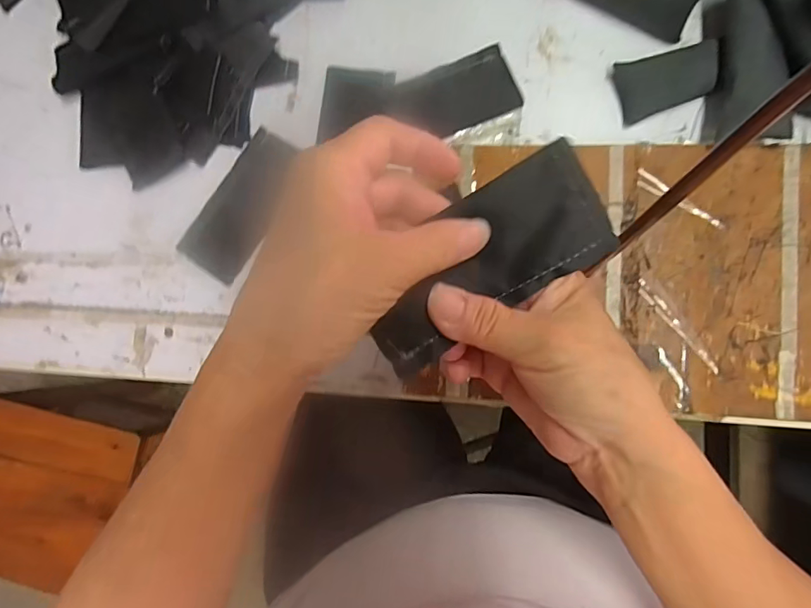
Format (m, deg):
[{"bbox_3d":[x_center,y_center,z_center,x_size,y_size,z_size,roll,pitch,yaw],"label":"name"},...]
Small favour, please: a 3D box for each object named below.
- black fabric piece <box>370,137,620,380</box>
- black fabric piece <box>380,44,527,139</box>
[{"bbox_3d":[0.033,-0.018,0.209,0.111,0.007,0.054,-32,101,1],"label":"black fabric piece"},{"bbox_3d":[0.034,-0.153,0.355,0.092,0.006,0.054,-22,83,5],"label":"black fabric piece"}]

